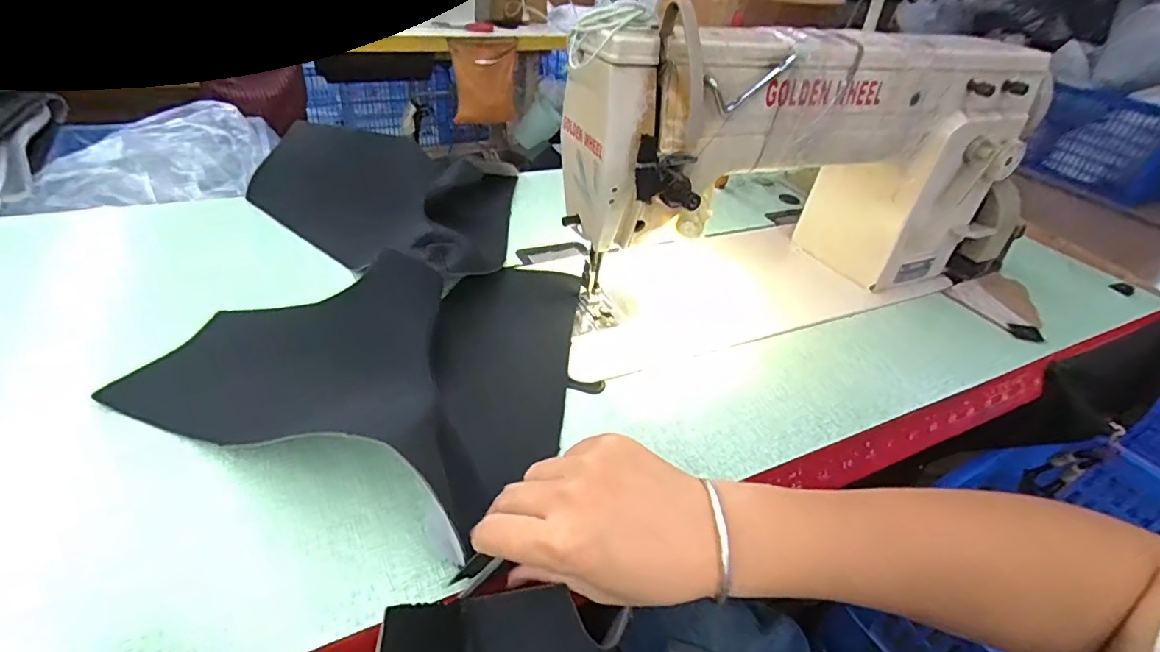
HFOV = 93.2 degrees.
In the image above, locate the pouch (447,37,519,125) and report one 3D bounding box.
[{"bbox_3d":[-0.248,-0.608,1.396,0.162,0.197,0.052,5,37,-2],"label":"pouch"}]

